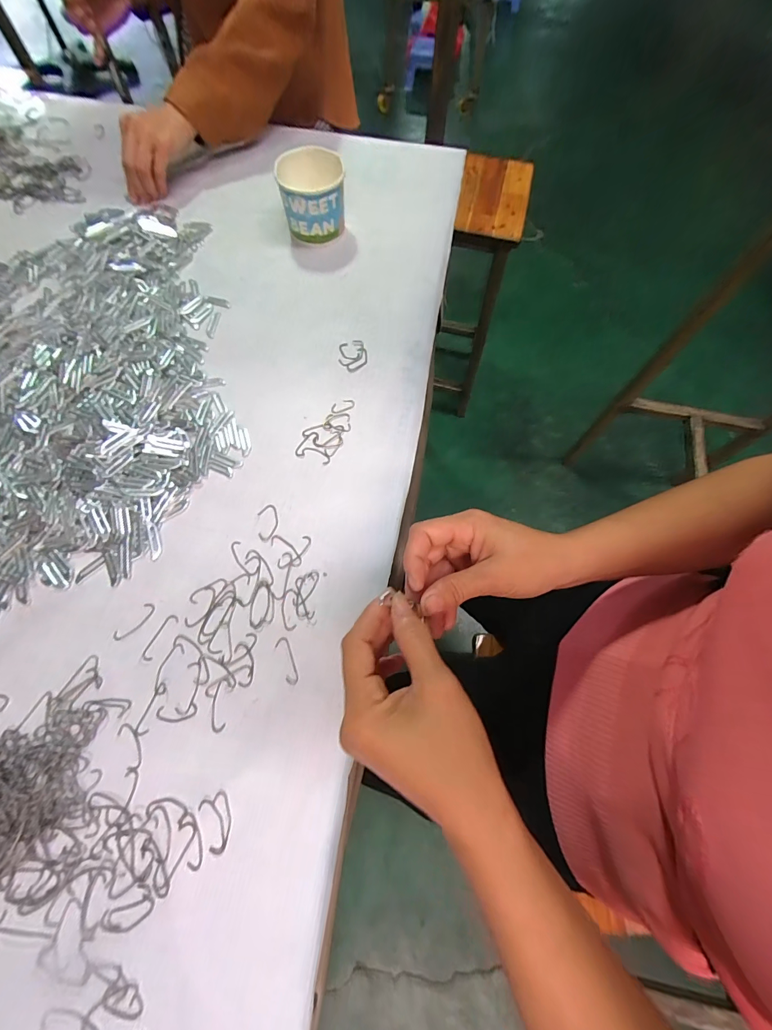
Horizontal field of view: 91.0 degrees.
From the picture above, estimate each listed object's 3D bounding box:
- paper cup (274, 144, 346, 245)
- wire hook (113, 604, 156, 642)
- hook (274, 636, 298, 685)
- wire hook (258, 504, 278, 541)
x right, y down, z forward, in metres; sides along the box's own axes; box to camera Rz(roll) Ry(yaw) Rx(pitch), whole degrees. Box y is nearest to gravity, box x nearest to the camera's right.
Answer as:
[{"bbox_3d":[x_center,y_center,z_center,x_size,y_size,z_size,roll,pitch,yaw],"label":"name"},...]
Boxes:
[{"bbox_3d":[-0.098,-0.424,0.513,0.084,0.080,0.075,-7,69,-5],"label":"paper cup"},{"bbox_3d":[-0.229,0.097,0.345,0.013,0.004,0.041,39,72,12],"label":"wire hook"},{"bbox_3d":[-0.087,0.128,0.333,0.013,0.004,0.041,-21,71,-10],"label":"hook"},{"bbox_3d":[-0.120,0.006,0.384,0.020,0.004,0.038,-9,69,-6],"label":"wire hook"}]

